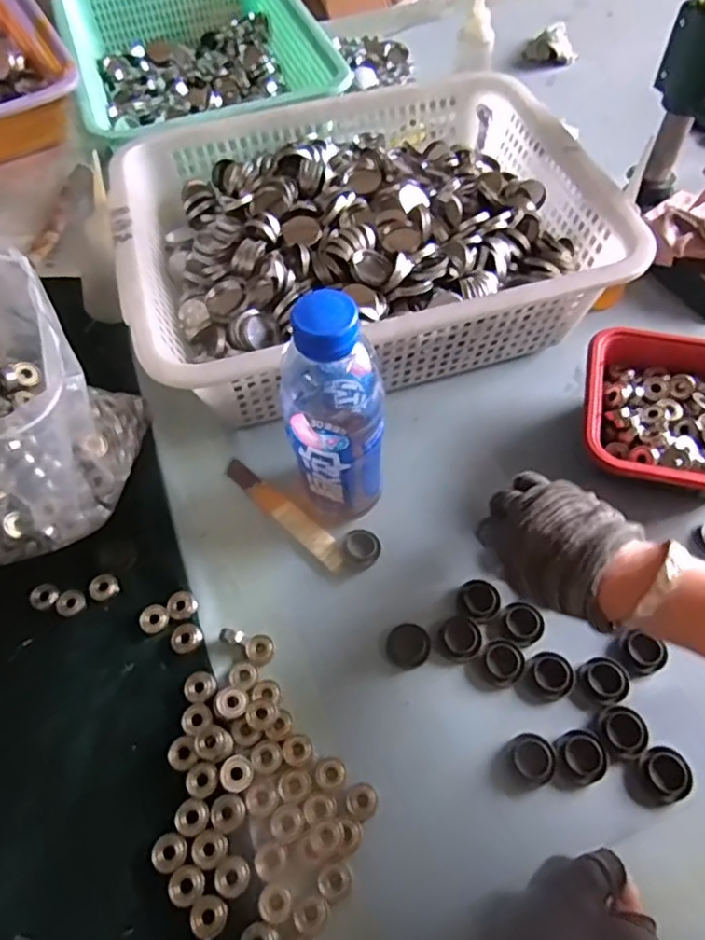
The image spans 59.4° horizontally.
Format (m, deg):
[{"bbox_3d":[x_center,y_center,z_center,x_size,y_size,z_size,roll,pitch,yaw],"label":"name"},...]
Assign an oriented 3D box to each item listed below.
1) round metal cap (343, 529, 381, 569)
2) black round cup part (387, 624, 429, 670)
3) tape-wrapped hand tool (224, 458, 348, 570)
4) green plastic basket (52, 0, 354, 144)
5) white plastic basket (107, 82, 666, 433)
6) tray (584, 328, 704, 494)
[{"bbox_3d":[0.009,0.064,0.501,0.028,0.010,0.032,-22,59,-11],"label":"round metal cap"},{"bbox_3d":[0.042,0.130,0.460,0.031,0.004,0.031,-1,57,2],"label":"black round cup part"},{"bbox_3d":[-0.058,0.035,0.524,0.140,0.004,0.022,38,66,24],"label":"tape-wrapped hand tool"},{"bbox_3d":[-0.197,-0.503,0.779,0.301,0.094,0.428,-19,60,-8],"label":"green plastic basket"},{"bbox_3d":[0.006,-0.216,0.604,0.416,0.129,0.311,-15,60,-6],"label":"white plastic basket"},{"bbox_3d":[0.272,-0.039,0.522,0.156,0.057,0.155,15,59,12],"label":"tray"}]

